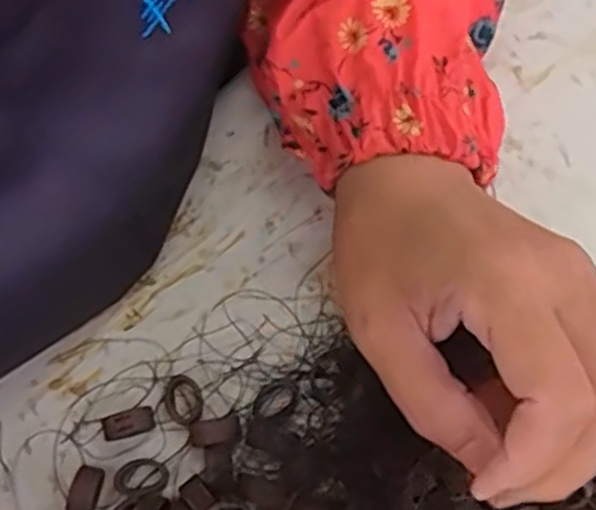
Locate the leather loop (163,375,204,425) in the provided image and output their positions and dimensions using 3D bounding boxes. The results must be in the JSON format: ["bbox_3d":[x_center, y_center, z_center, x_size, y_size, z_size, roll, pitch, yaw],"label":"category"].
[{"bbox_3d":[-0.048,0.061,0.333,0.016,0.004,0.021,-36,73,-10],"label":"leather loop"}]

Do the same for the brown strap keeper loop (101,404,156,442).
[{"bbox_3d":[-0.069,0.070,0.326,0.022,0.012,0.011,-15,70,-4],"label":"brown strap keeper loop"}]

